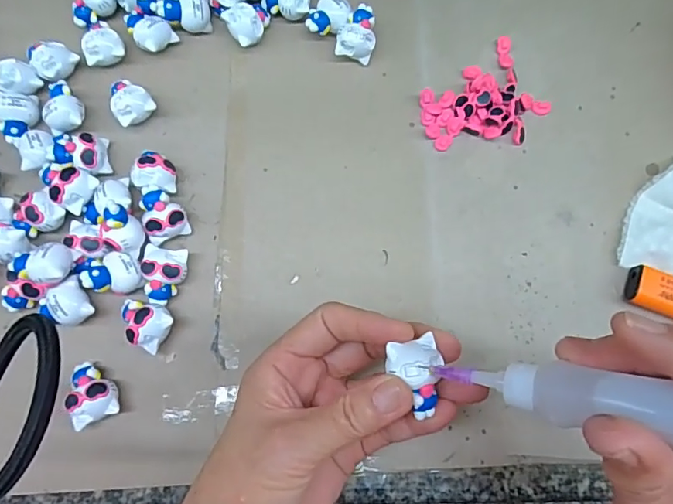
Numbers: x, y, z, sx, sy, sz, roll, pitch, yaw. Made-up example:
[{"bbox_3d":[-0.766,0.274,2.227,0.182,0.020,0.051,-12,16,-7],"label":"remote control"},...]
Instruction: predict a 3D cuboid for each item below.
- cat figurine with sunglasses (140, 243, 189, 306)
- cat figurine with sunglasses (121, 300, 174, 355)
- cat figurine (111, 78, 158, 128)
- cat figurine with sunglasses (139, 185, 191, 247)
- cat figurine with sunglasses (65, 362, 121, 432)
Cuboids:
[{"bbox_3d":[-0.103,0.014,0.289,0.025,0.021,0.033,4,77,0],"label":"cat figurine with sunglasses"},{"bbox_3d":[-0.111,0.041,0.283,0.030,0.022,0.025,30,78,6],"label":"cat figurine with sunglasses"},{"bbox_3d":[-0.136,-0.097,0.316,0.025,0.018,0.031,-42,81,-9],"label":"cat figurine"},{"bbox_3d":[-0.106,-0.023,0.297,0.024,0.023,0.030,-25,79,-6],"label":"cat figurine with sunglasses"},{"bbox_3d":[-0.136,0.078,0.273,0.024,0.023,0.034,-21,78,-6],"label":"cat figurine with sunglasses"}]

